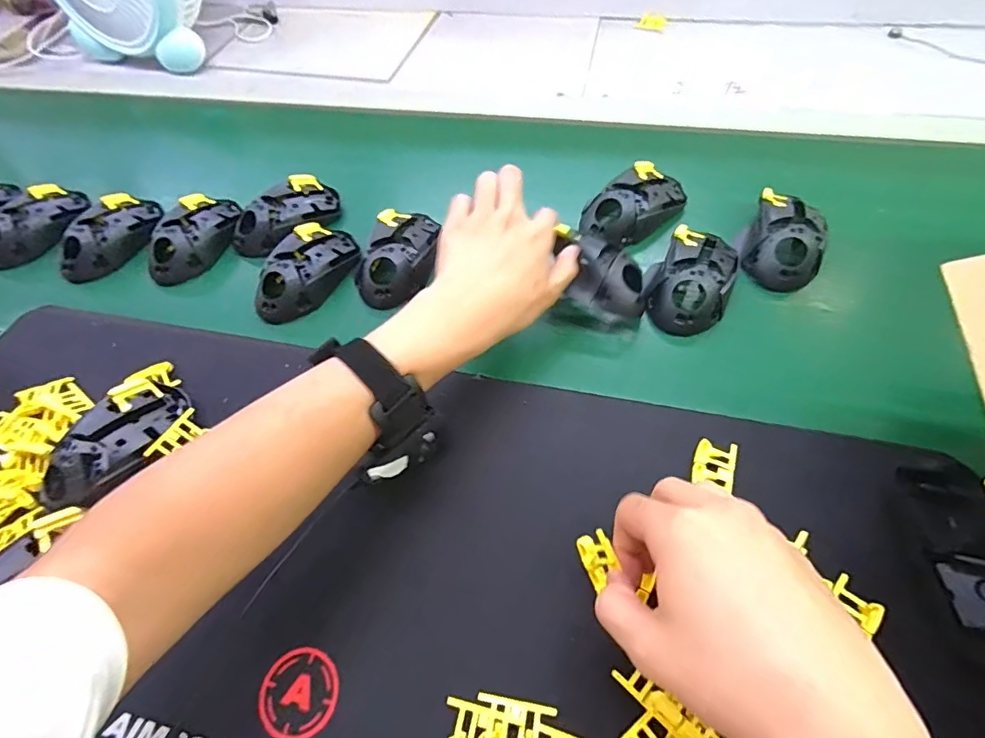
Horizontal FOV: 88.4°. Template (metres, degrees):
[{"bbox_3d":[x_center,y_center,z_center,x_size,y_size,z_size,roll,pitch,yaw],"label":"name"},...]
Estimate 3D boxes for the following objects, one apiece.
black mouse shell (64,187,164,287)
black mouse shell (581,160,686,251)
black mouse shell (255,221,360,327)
[{"bbox_3d":[-0.395,-0.140,0.535,0.062,0.041,0.117,15,60,12],"label":"black mouse shell"},{"bbox_3d":[0.141,-0.163,0.498,0.109,0.032,0.058,-37,63,-18],"label":"black mouse shell"},{"bbox_3d":[-0.179,-0.095,0.483,0.059,0.035,0.117,21,61,15],"label":"black mouse shell"}]

